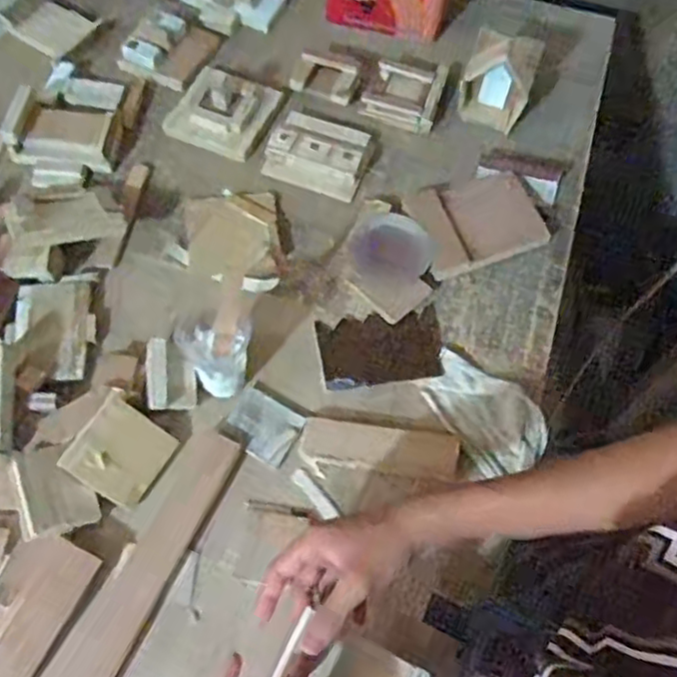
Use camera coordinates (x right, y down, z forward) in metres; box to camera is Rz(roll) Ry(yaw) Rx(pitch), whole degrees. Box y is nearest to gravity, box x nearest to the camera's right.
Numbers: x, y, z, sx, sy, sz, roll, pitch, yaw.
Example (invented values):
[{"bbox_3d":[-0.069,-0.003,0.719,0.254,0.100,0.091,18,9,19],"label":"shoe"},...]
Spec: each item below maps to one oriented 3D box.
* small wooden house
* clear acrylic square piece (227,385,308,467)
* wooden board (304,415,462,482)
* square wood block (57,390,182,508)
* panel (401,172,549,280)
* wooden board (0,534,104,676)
[{"bbox_3d":[0.204,-0.330,0.836,0.087,0.115,0.051,19,66,6],"label":"small wooden house"},{"bbox_3d":[-0.076,0.088,0.662,0.070,0.009,0.058,29,68,10],"label":"clear acrylic square piece"},{"bbox_3d":[0.042,0.109,0.663,0.157,0.016,0.048,11,66,2],"label":"wooden board"},{"bbox_3d":[-0.207,0.109,0.625,0.082,0.005,0.080,40,71,-19],"label":"square wood block"},{"bbox_3d":[0.164,-0.139,0.768,0.142,0.017,0.105,-17,67,-10],"label":"panel"},{"bbox_3d":[-0.273,0.259,0.563,0.051,0.007,0.167,24,67,8],"label":"wooden board"}]

